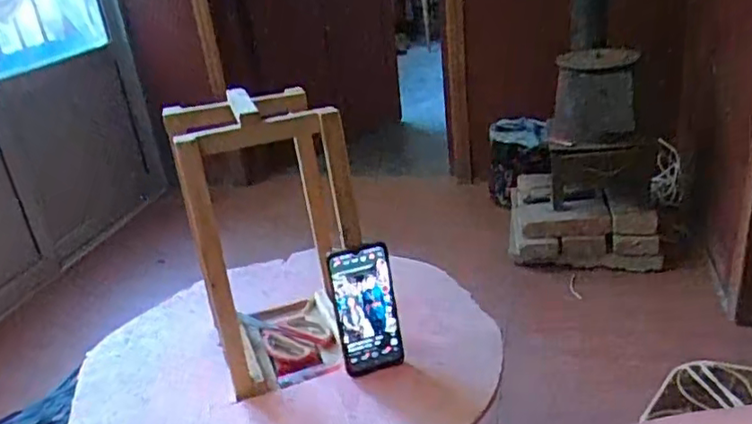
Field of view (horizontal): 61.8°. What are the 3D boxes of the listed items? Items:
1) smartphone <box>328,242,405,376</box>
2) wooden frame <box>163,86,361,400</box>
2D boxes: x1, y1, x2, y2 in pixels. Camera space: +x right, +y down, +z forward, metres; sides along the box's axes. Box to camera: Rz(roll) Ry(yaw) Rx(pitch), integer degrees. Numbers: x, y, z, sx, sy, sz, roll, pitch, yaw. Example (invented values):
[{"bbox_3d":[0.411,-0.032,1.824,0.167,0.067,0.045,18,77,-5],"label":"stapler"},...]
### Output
[{"bbox_3d":[-0.011,0.117,0.762,0.075,0.154,0.015,-12,12,-13],"label":"smartphone"},{"bbox_3d":[-0.135,0.024,0.798,0.177,0.333,0.189,-15,26,-16],"label":"wooden frame"}]

